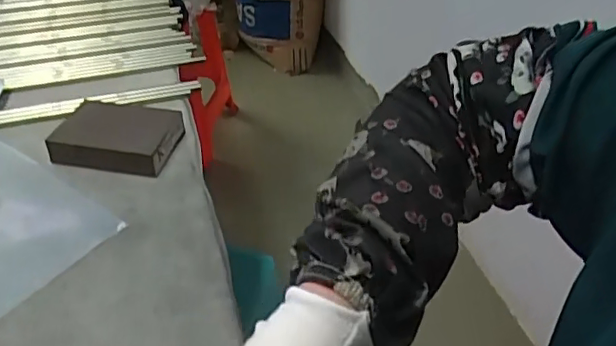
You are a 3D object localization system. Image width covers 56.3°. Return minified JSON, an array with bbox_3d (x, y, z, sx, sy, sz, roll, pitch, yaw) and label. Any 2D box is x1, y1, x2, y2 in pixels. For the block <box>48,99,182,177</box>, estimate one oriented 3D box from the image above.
[{"bbox_3d":[-0.165,-0.037,0.505,0.102,0.026,0.078,9,39,9],"label":"block"}]

